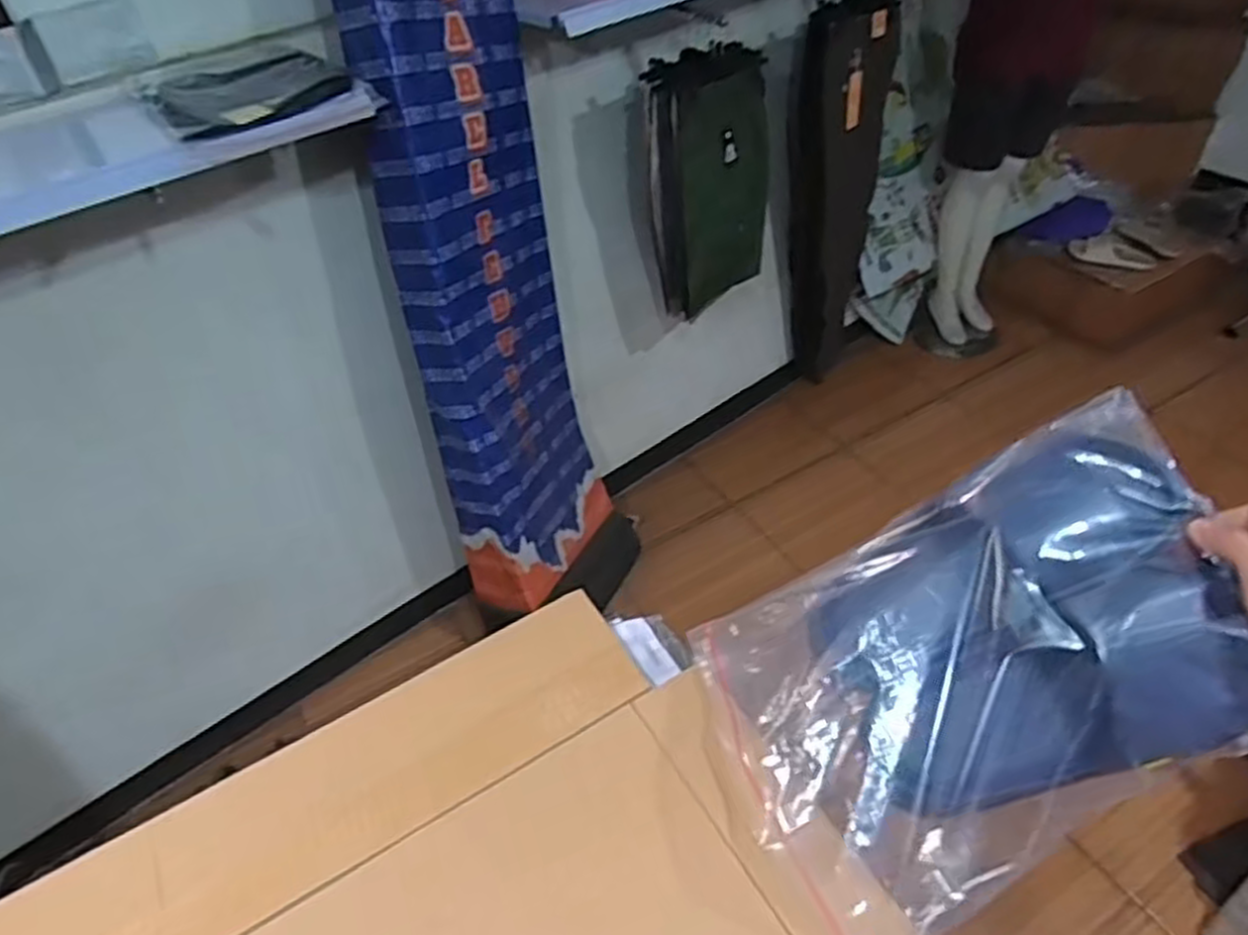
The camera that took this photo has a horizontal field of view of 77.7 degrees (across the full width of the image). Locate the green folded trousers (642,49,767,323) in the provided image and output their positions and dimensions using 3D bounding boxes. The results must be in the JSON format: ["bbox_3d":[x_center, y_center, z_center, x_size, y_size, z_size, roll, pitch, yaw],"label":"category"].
[{"bbox_3d":[0.192,-0.632,1.718,0.299,0.524,0.108,-36,51,-28],"label":"green folded trousers"}]

